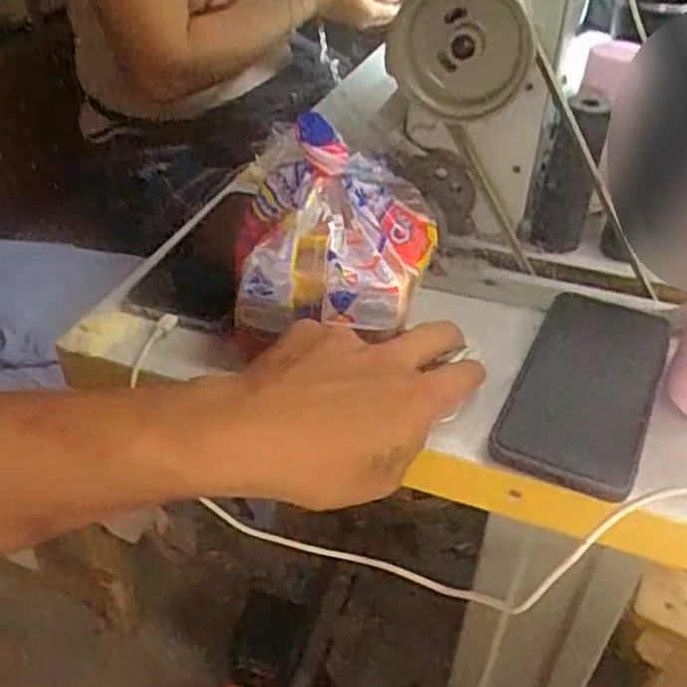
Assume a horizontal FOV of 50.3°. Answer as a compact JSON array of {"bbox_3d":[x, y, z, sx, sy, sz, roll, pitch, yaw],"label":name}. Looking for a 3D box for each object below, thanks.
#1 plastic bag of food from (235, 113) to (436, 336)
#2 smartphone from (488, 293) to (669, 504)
[{"bbox_3d":[-0.004,-0.070,0.440,0.122,0.105,0.100,-2,39,-5],"label":"plastic bag of food"},{"bbox_3d":[0.152,0.023,0.457,0.077,0.013,0.173,19,42,19],"label":"smartphone"}]

